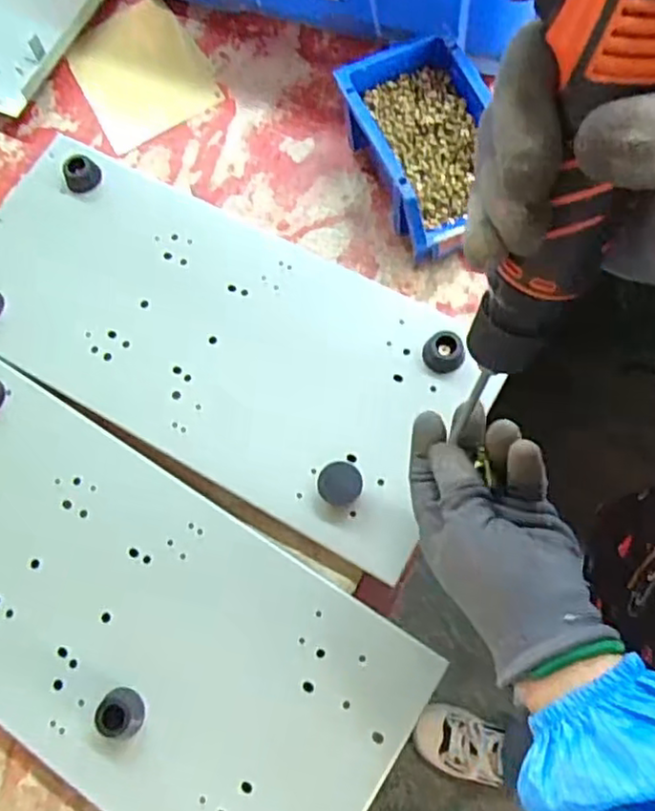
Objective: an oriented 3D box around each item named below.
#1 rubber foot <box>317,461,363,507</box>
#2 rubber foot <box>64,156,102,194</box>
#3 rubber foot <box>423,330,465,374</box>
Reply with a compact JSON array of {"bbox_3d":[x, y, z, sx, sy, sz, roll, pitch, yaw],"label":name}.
[{"bbox_3d":[0.009,0.056,0.465,0.030,0.021,0.029,-2,71,6],"label":"rubber foot"},{"bbox_3d":[-0.208,-0.196,0.560,0.029,0.019,0.024,-29,71,-4],"label":"rubber foot"},{"bbox_3d":[0.086,-0.042,0.489,0.028,0.020,0.031,7,72,9],"label":"rubber foot"}]

